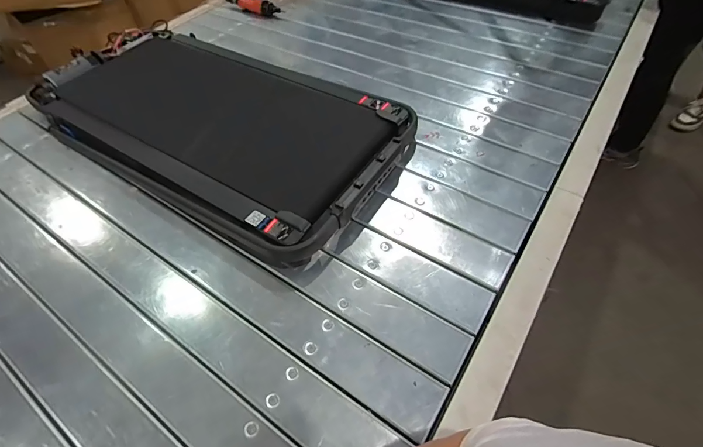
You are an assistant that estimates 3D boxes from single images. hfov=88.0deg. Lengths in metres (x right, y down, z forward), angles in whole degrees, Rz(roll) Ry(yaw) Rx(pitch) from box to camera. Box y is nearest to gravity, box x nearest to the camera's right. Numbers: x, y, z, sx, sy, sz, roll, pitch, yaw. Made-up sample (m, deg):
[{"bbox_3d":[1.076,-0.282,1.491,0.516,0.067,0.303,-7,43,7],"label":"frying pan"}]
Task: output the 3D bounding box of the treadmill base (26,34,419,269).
[{"bbox_3d":[-0.406,-0.299,1.026,1.111,0.096,0.543,25,58,24],"label":"treadmill base"}]

